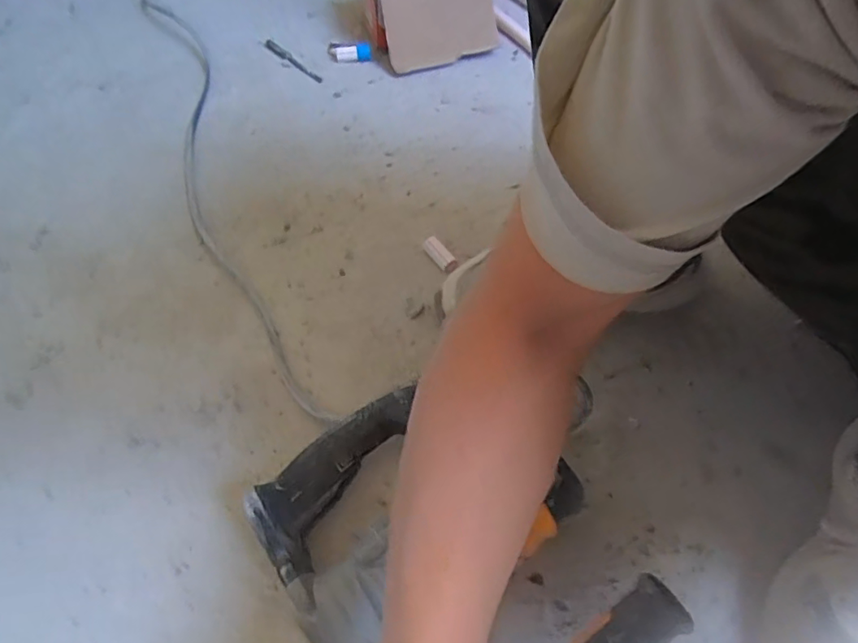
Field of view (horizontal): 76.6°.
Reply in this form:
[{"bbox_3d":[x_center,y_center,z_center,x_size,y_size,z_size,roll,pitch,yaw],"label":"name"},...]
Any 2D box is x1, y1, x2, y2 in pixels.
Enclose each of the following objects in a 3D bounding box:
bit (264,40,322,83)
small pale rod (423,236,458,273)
[{"bbox_3d":[-0.203,-0.390,0.811,0.135,0.006,0.014,40,68,21],"label":"bit"},{"bbox_3d":[0.013,-0.078,0.621,0.016,0.015,0.048,-39,80,-19],"label":"small pale rod"}]

